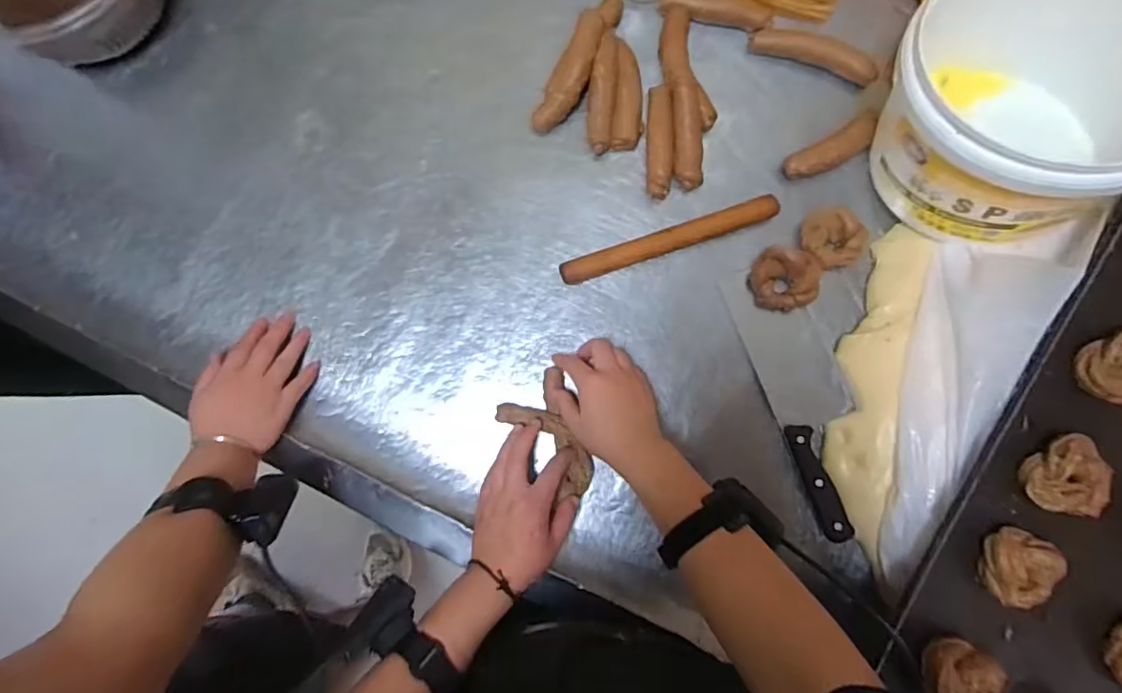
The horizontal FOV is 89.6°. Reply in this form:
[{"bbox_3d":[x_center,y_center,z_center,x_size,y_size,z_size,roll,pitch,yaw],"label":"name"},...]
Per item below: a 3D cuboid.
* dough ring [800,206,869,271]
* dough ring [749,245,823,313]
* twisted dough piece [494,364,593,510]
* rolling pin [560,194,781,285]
[{"bbox_3d":[0.292,-0.115,0.606,0.060,0.031,0.062,0,84,1],"label":"dough ring"},{"bbox_3d":[0.237,-0.071,0.602,0.070,0.033,0.063,9,84,2],"label":"dough ring"},{"bbox_3d":[-0.007,0.096,0.596,0.077,0.018,0.124,-32,83,-2],"label":"twisted dough piece"},{"bbox_3d":[0.117,-0.114,0.613,0.240,0.027,0.027,-18,86,-1],"label":"rolling pin"}]

